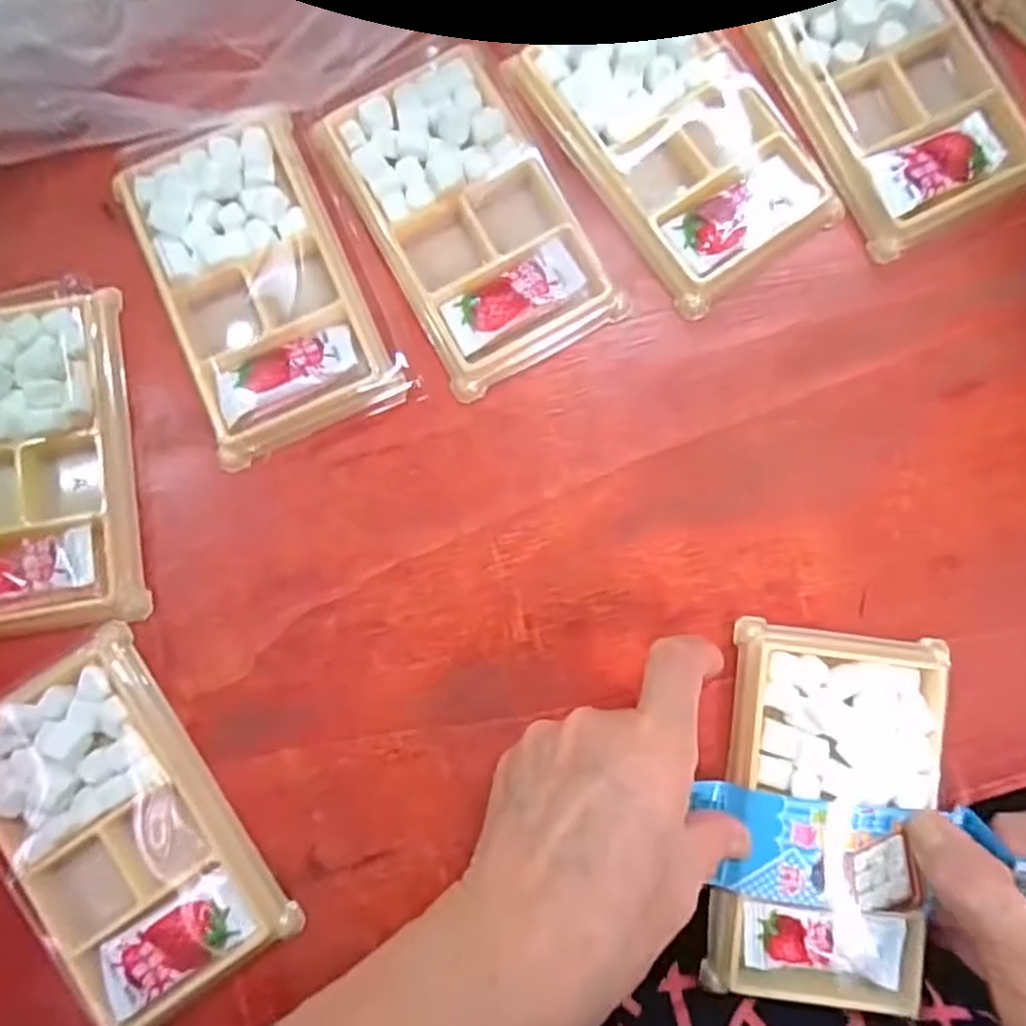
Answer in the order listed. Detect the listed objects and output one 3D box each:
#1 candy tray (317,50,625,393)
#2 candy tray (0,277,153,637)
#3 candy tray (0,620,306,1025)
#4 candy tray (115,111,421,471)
[{"bbox_3d":[-0.018,-0.121,0.286,0.075,0.011,0.129,-29,86,-3],"label":"candy tray"},{"bbox_3d":[-0.190,-0.021,0.275,0.074,0.014,0.131,-8,85,-1],"label":"candy tray"},{"bbox_3d":[-0.148,0.119,0.265,0.074,0.015,0.132,-34,86,-3],"label":"candy tray"},{"bbox_3d":[-0.102,-0.092,0.282,0.075,0.015,0.129,-25,85,-2],"label":"candy tray"}]

